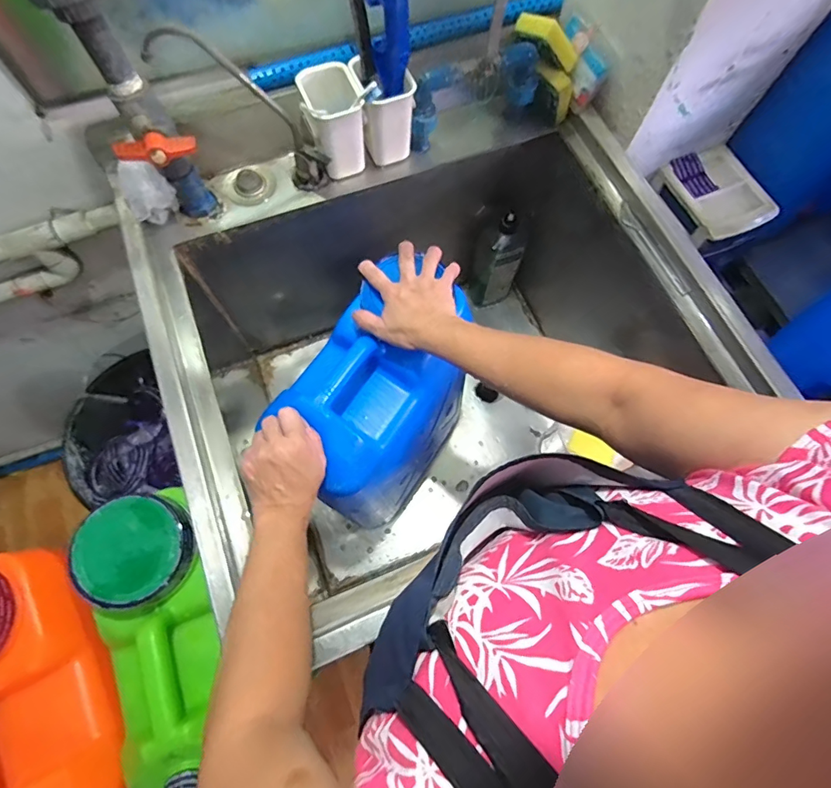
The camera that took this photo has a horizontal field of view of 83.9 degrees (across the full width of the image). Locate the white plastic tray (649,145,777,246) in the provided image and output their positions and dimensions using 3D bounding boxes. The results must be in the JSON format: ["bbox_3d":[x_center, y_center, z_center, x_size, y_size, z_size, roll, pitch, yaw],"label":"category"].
[{"bbox_3d":[0.506,-0.340,0.778,0.138,0.048,0.156,-25,73,-9],"label":"white plastic tray"}]

